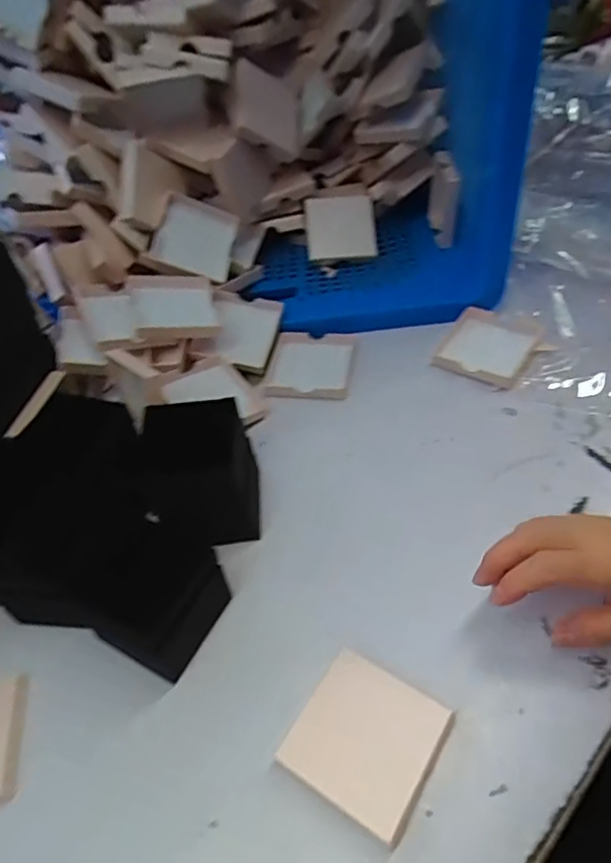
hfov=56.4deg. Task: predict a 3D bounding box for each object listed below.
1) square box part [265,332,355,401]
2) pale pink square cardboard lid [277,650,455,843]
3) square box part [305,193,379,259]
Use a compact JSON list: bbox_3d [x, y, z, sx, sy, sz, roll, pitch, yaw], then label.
[{"bbox_3d":[0.005,-0.068,0.569,0.081,0.015,0.090,2,48,11],"label":"square box part"},{"bbox_3d":[0.036,0.181,0.337,0.077,0.012,0.077,23,55,27],"label":"pale pink square cardboard lid"},{"bbox_3d":[0.043,-0.238,0.665,0.081,0.077,0.024,-5,6,2],"label":"square box part"}]

